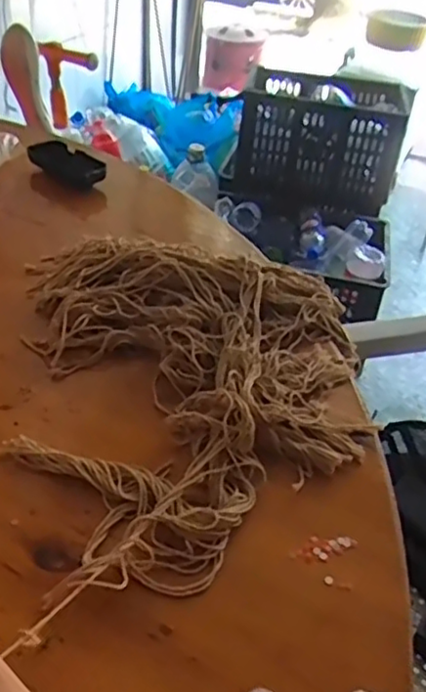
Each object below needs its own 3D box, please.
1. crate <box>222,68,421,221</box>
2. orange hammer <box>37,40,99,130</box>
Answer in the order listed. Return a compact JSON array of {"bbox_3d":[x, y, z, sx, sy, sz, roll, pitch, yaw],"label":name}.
[{"bbox_3d":[0.291,-0.547,1.799,0.441,0.270,0.253,19,41,15],"label":"crate"},{"bbox_3d":[-0.345,-0.616,1.600,0.160,0.196,0.052,20,41,16],"label":"orange hammer"}]

